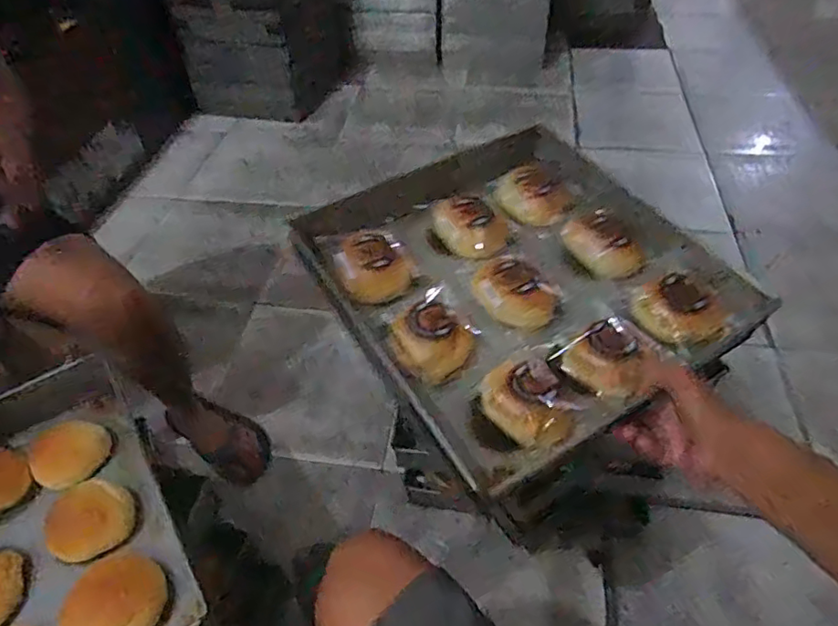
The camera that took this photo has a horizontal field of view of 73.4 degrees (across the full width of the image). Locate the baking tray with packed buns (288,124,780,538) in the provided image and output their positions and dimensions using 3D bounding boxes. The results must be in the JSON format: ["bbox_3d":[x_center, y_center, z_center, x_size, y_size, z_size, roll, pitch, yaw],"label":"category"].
[{"bbox_3d":[0.119,-0.058,0.694,0.441,0.078,0.452,-25,56,-19],"label":"baking tray with packed buns"}]

